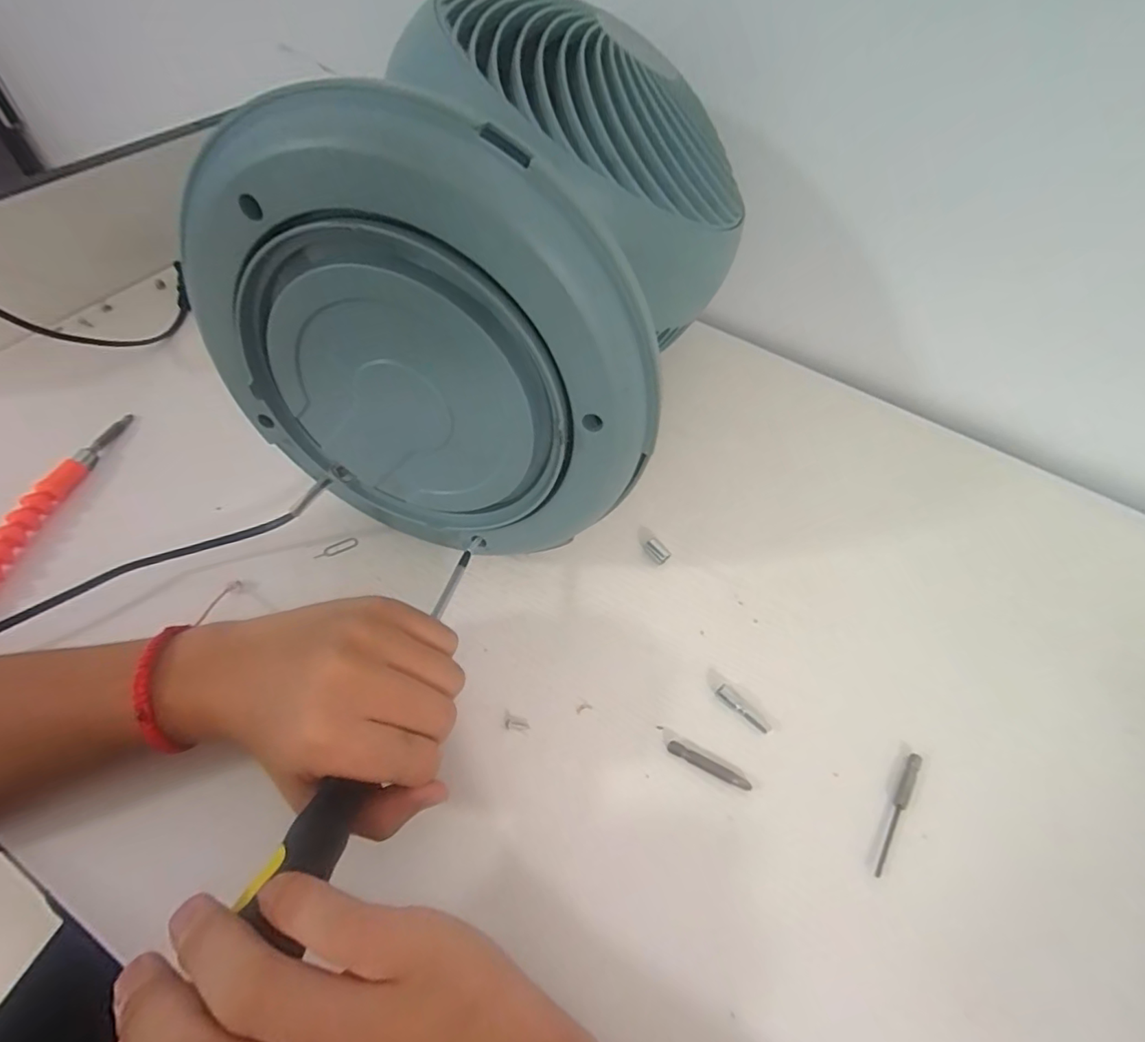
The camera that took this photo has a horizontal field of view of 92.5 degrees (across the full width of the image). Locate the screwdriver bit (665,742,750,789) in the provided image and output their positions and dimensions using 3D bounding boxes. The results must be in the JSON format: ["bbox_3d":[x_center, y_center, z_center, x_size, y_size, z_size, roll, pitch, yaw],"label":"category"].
[{"bbox_3d":[0.078,0.139,0.312,0.049,0.004,0.008,26,58,10],"label":"screwdriver bit"}]

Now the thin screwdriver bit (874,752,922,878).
[{"bbox_3d":[0.182,0.162,0.305,0.006,0.006,0.073,33,59,14],"label":"thin screwdriver bit"}]

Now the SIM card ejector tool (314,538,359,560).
[{"bbox_3d":[-0.161,0.019,0.375,0.029,0.004,0.008,-26,76,-18],"label":"SIM card ejector tool"}]

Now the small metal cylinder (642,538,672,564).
[{"bbox_3d":[0.060,0.021,0.387,0.011,0.009,0.019,-33,66,-25],"label":"small metal cylinder"}]

